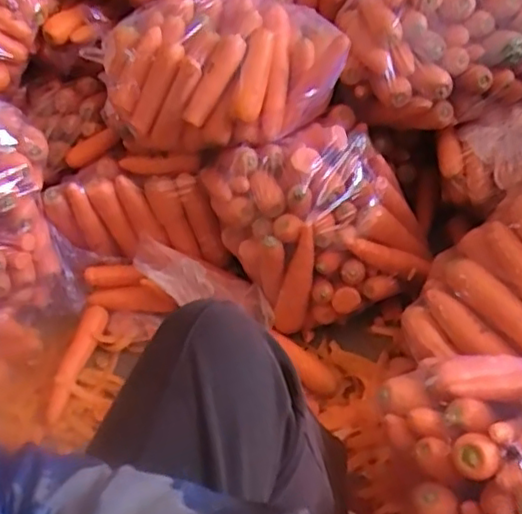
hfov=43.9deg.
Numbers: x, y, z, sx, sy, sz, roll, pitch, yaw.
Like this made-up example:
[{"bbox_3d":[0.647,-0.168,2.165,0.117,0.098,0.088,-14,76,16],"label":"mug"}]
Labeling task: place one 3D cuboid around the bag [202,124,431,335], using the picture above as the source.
[{"bbox_3d":[0.096,-0.052,1.047,0.327,0.215,0.241,-8,48,-2],"label":"bag"}]

